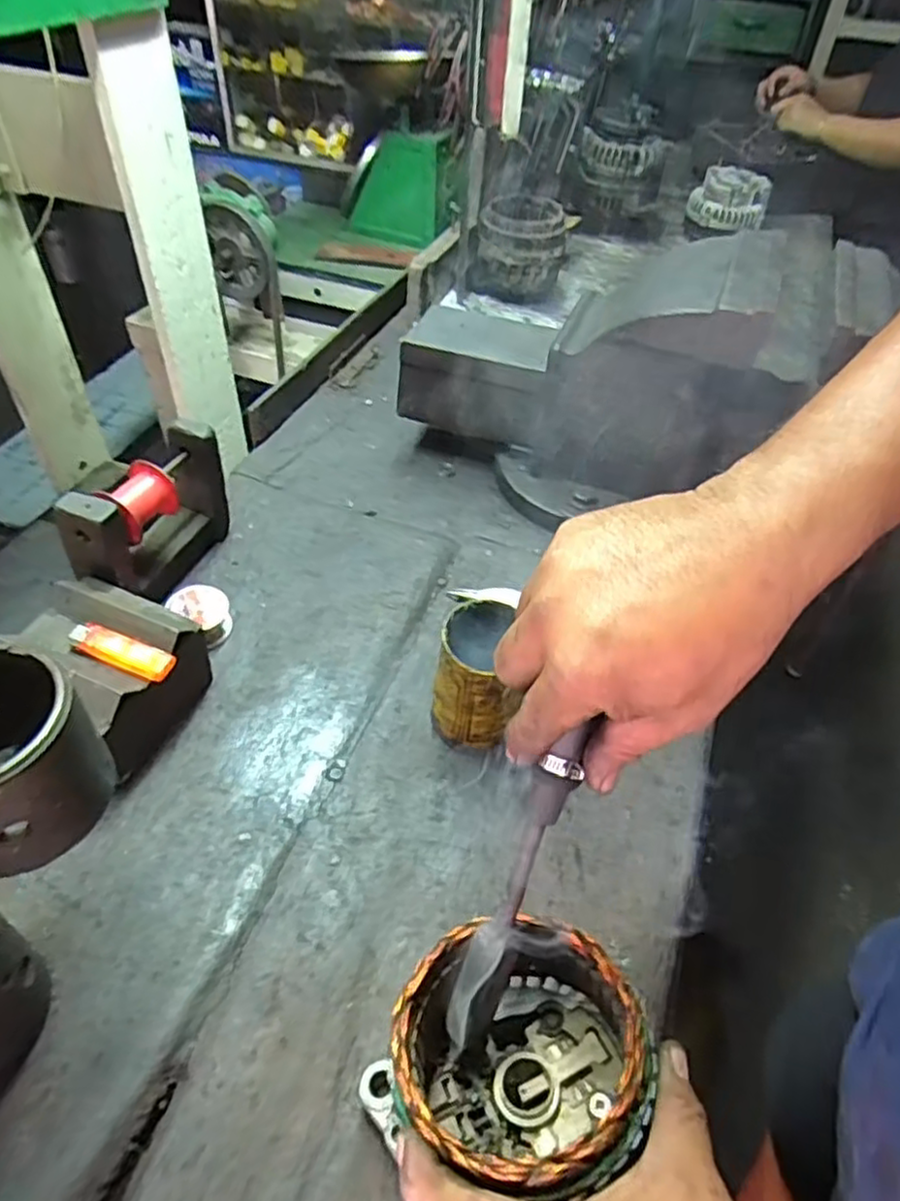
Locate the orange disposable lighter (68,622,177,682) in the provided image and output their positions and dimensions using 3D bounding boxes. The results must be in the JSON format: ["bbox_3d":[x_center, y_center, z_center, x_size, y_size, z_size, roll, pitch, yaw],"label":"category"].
[{"bbox_3d":[-0.250,0.038,0.541,0.078,0.015,0.025,18,48,12],"label":"orange disposable lighter"}]

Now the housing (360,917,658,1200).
[{"bbox_3d":[0.032,0.247,0.384,0.124,0.127,0.117,28,51,20],"label":"housing"}]

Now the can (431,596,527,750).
[{"bbox_3d":[0.024,0.067,0.578,0.068,0.118,0.071,2,47,-2],"label":"can"}]

